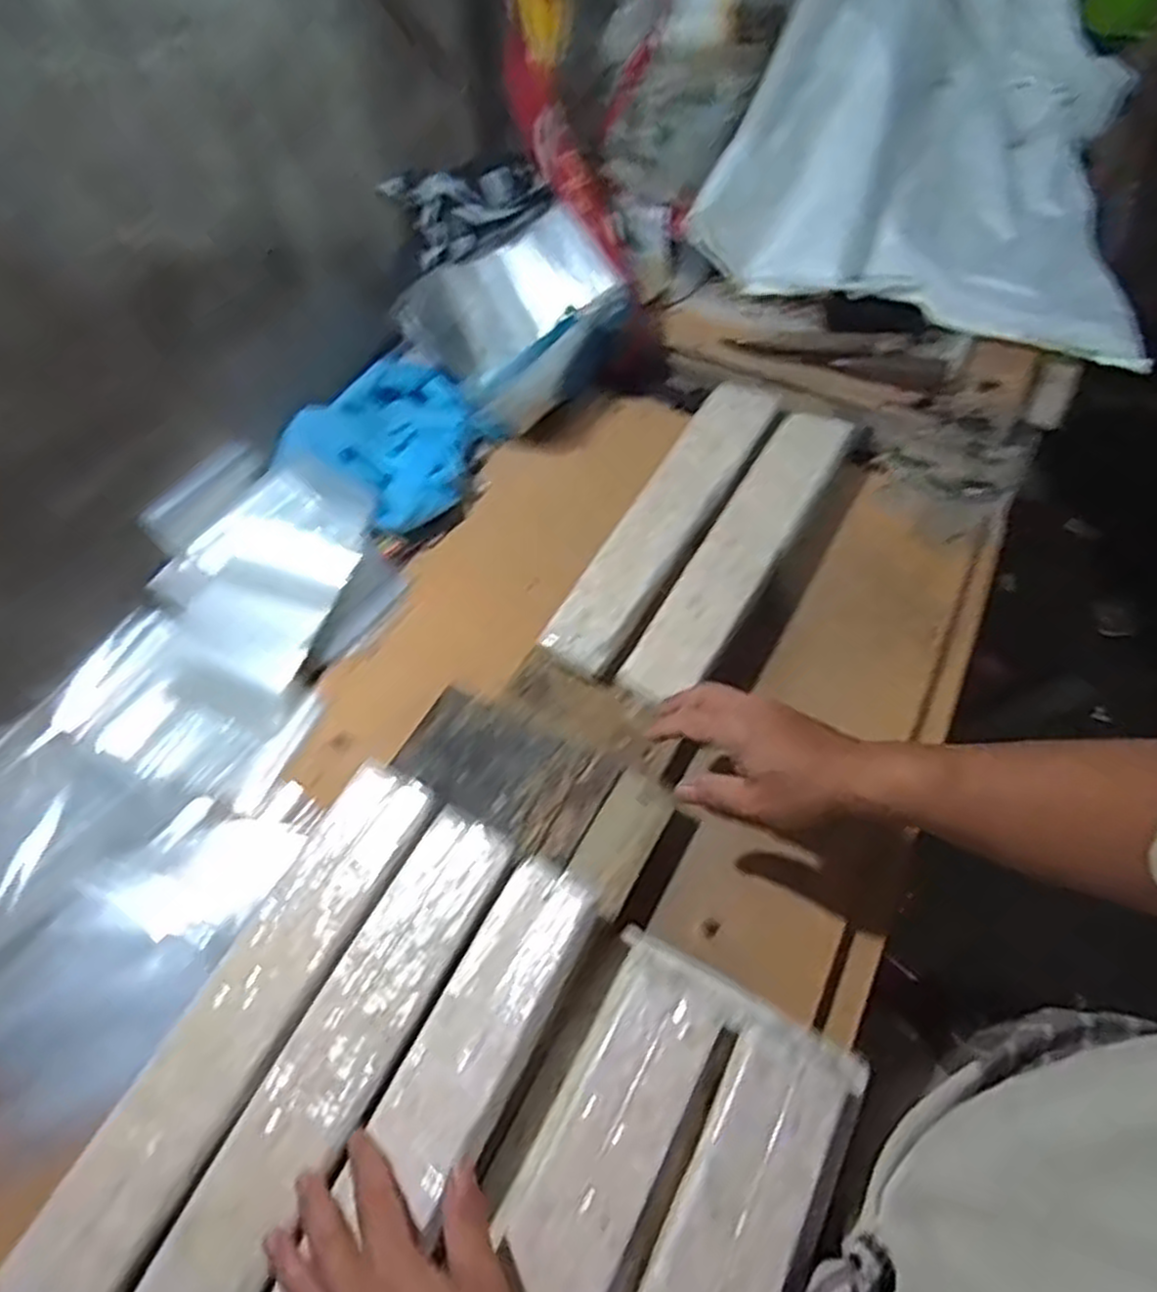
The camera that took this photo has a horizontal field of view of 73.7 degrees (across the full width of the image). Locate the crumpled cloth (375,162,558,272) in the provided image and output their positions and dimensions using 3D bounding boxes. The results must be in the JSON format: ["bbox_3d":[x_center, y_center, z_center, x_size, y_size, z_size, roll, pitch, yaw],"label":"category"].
[{"bbox_3d":[-0.118,-0.472,0.834,0.164,0.083,0.065,-34,65,-16],"label":"crumpled cloth"}]

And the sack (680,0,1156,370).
[{"bbox_3d":[0.403,-0.586,0.841,0.474,0.284,0.401,10,61,7],"label":"sack"}]

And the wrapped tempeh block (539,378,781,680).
[{"bbox_3d":[0.090,-0.124,0.748,0.074,0.047,0.373,27,65,16],"label":"wrapped tempeh block"}]

